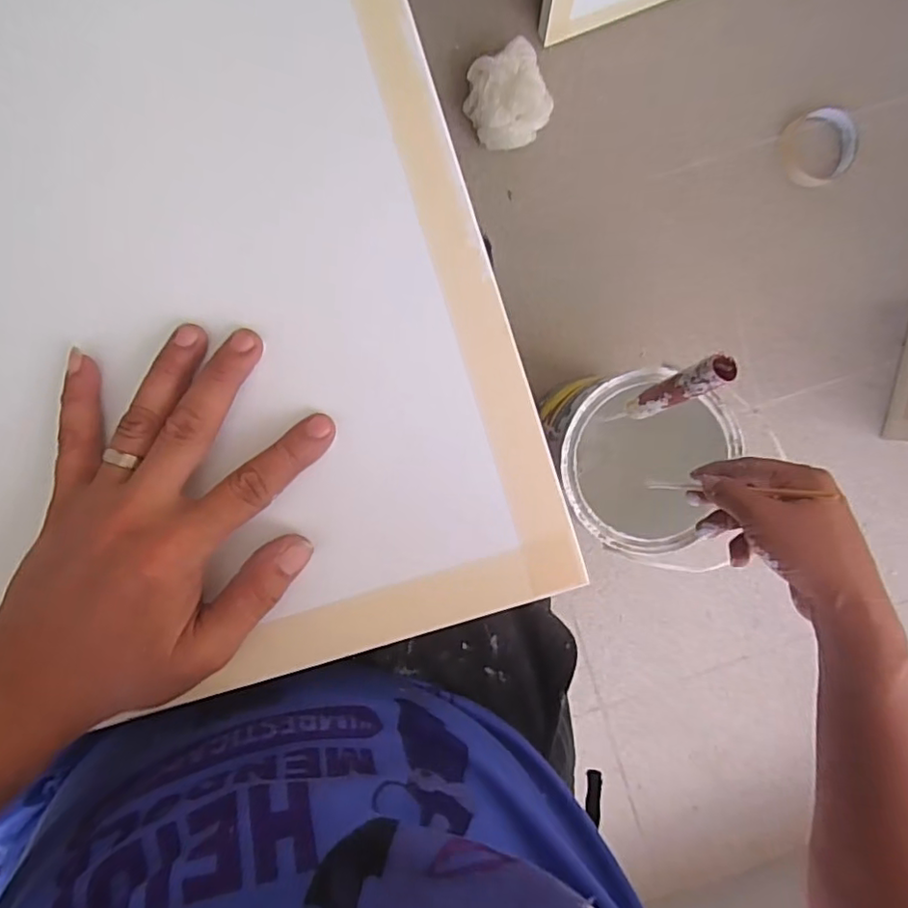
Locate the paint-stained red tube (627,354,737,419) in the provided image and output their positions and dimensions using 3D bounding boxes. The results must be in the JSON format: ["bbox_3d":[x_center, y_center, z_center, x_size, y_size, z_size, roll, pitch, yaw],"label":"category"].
[{"bbox_3d":[0.185,-0.053,0.506,0.024,0.112,0.026,5,75,-19],"label":"paint-stained red tube"}]

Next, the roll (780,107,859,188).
[{"bbox_3d":[0.435,-0.361,0.705,0.087,0.020,0.079,-11,95,-3],"label":"roll"}]

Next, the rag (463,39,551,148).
[{"bbox_3d":[0.060,-0.388,0.655,0.091,0.063,0.098,-38,96,0],"label":"rag"}]

